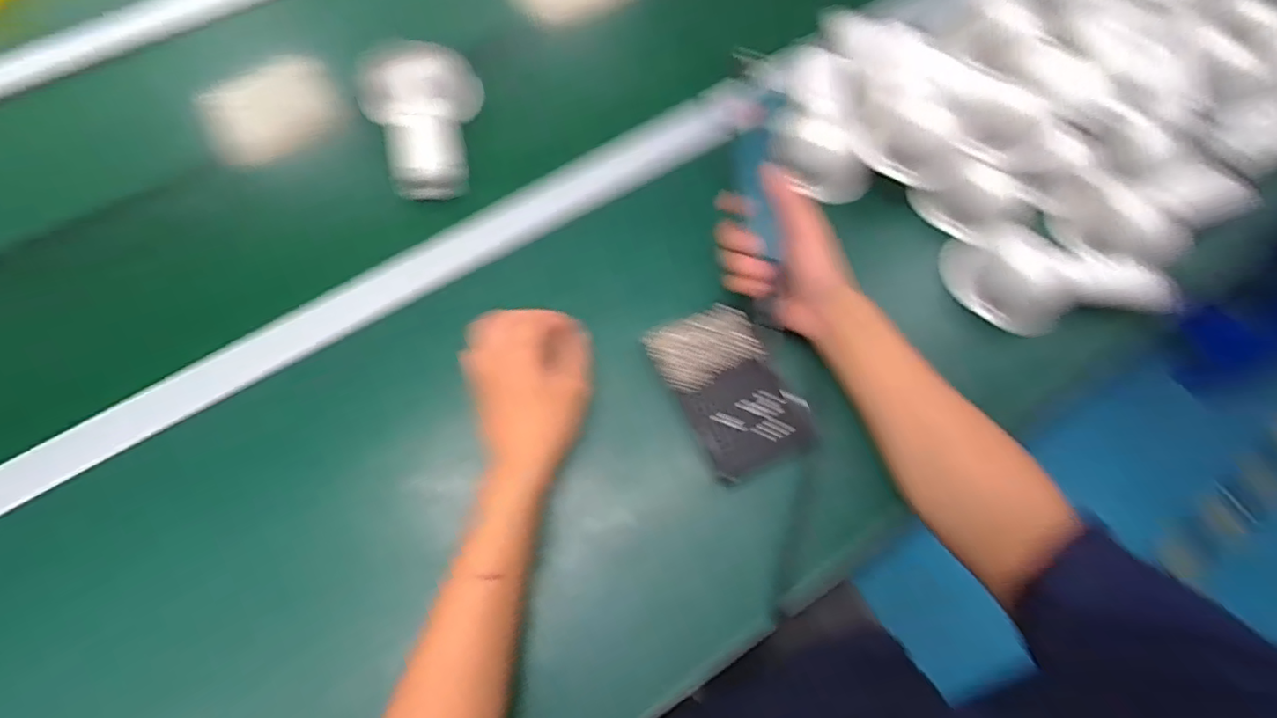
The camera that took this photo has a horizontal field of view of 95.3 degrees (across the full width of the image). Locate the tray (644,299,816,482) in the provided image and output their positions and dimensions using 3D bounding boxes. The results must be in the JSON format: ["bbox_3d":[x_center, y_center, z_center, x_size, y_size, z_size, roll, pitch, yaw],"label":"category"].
[{"bbox_3d":[0.078,0.024,0.495,0.091,0.019,0.141,-26,72,-11],"label":"tray"}]

